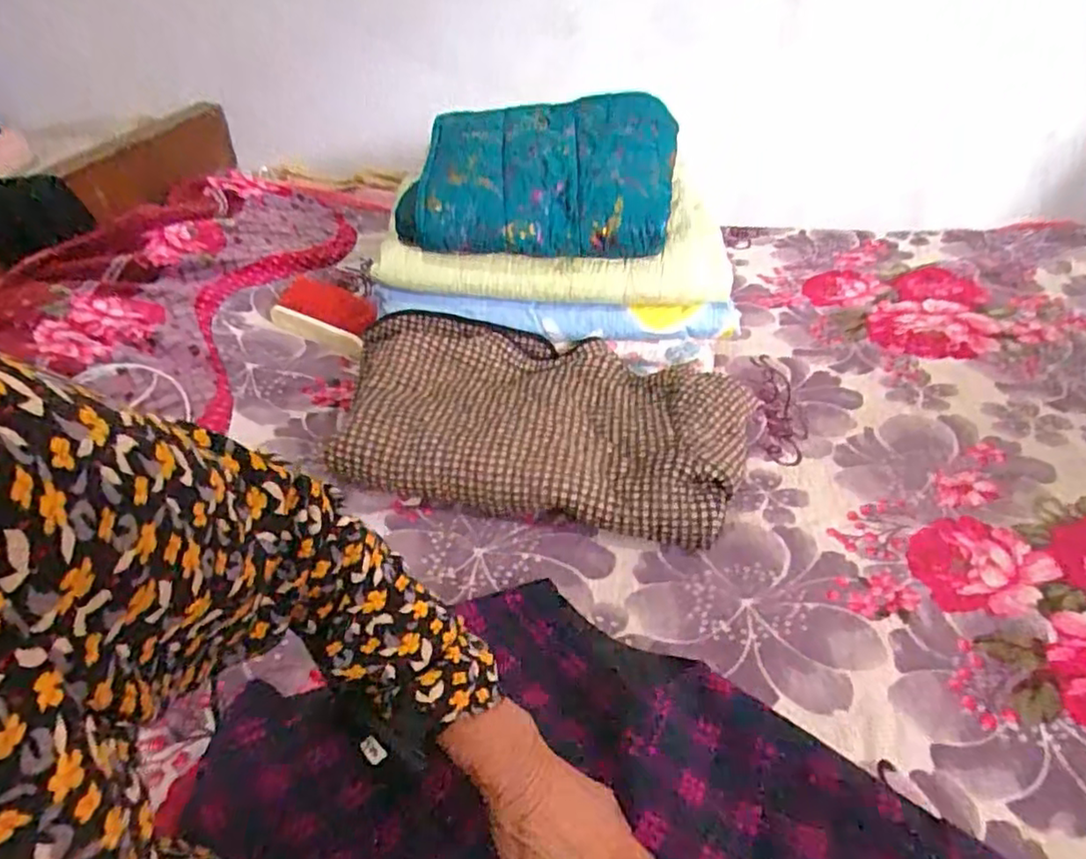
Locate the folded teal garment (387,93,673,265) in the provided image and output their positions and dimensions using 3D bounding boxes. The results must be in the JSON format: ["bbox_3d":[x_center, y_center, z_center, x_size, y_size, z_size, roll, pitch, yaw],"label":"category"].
[{"bbox_3d":[-0.009,-0.327,0.855,0.341,0.144,0.196,2,49,6],"label":"folded teal garment"}]

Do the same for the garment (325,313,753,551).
[{"bbox_3d":[-0.016,-0.013,0.803,0.502,0.097,0.293,6,49,9],"label":"garment"}]

